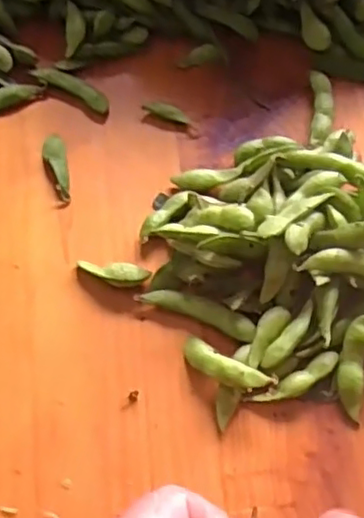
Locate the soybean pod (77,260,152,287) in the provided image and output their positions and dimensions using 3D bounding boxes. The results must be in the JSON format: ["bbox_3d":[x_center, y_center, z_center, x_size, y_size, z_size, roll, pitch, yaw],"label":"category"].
[{"bbox_3d":[-0.033,0.008,0.300,0.035,0.011,0.010,9,65,5],"label":"soybean pod"}]

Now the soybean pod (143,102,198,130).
[{"bbox_3d":[-0.006,-0.079,0.347,0.031,0.007,0.007,16,66,8],"label":"soybean pod"}]

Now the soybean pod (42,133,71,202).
[{"bbox_3d":[-0.066,-0.049,0.332,0.012,0.007,0.043,-10,65,-4],"label":"soybean pod"}]

